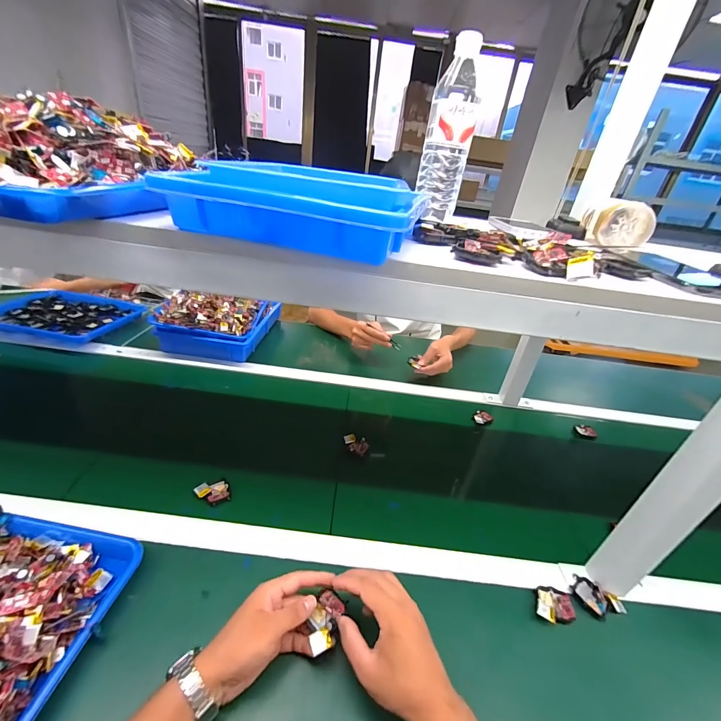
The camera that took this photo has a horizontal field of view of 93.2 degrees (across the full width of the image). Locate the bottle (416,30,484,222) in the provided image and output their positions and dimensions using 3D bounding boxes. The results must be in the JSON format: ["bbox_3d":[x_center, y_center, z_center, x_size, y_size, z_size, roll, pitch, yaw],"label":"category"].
[{"bbox_3d":[0.125,-0.315,0.487,0.065,0.211,0.062,12,31,7],"label":"bottle"}]

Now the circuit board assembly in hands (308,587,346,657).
[{"bbox_3d":[-0.038,0.288,0.376,0.030,0.019,0.054,17,63,10],"label":"circuit board assembly in hands"}]

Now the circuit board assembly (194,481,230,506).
[{"bbox_3d":[-0.238,0.214,0.550,0.048,0.007,0.040,-2,40,-38],"label":"circuit board assembly"}]

